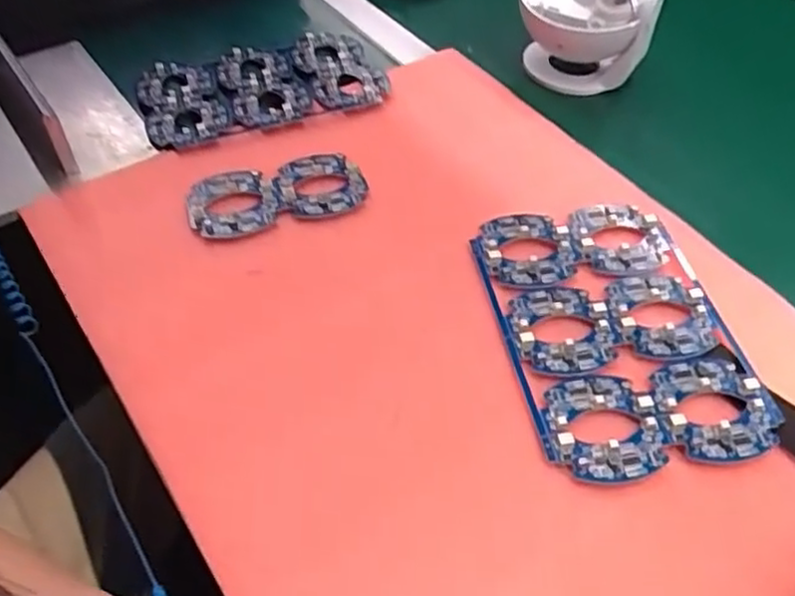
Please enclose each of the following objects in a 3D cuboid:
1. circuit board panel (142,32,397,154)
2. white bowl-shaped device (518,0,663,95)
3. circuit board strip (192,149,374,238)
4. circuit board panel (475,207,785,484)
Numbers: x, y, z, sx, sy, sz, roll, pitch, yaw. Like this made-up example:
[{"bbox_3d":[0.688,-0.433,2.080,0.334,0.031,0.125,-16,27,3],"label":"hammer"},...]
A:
[{"bbox_3d":[-0.119,-0.187,0.621,0.201,0.009,0.133,-16,51,-16],"label":"circuit board panel"},{"bbox_3d":[0.169,-0.250,0.649,0.117,0.110,0.104,12,49,8],"label":"white bowl-shaped device"},{"bbox_3d":[-0.089,-0.076,0.527,0.126,0.011,0.065,-14,50,-14],"label":"circuit board strip"},{"bbox_3d":[0.135,0.016,0.450,0.135,0.007,0.199,-8,50,-7],"label":"circuit board panel"}]

